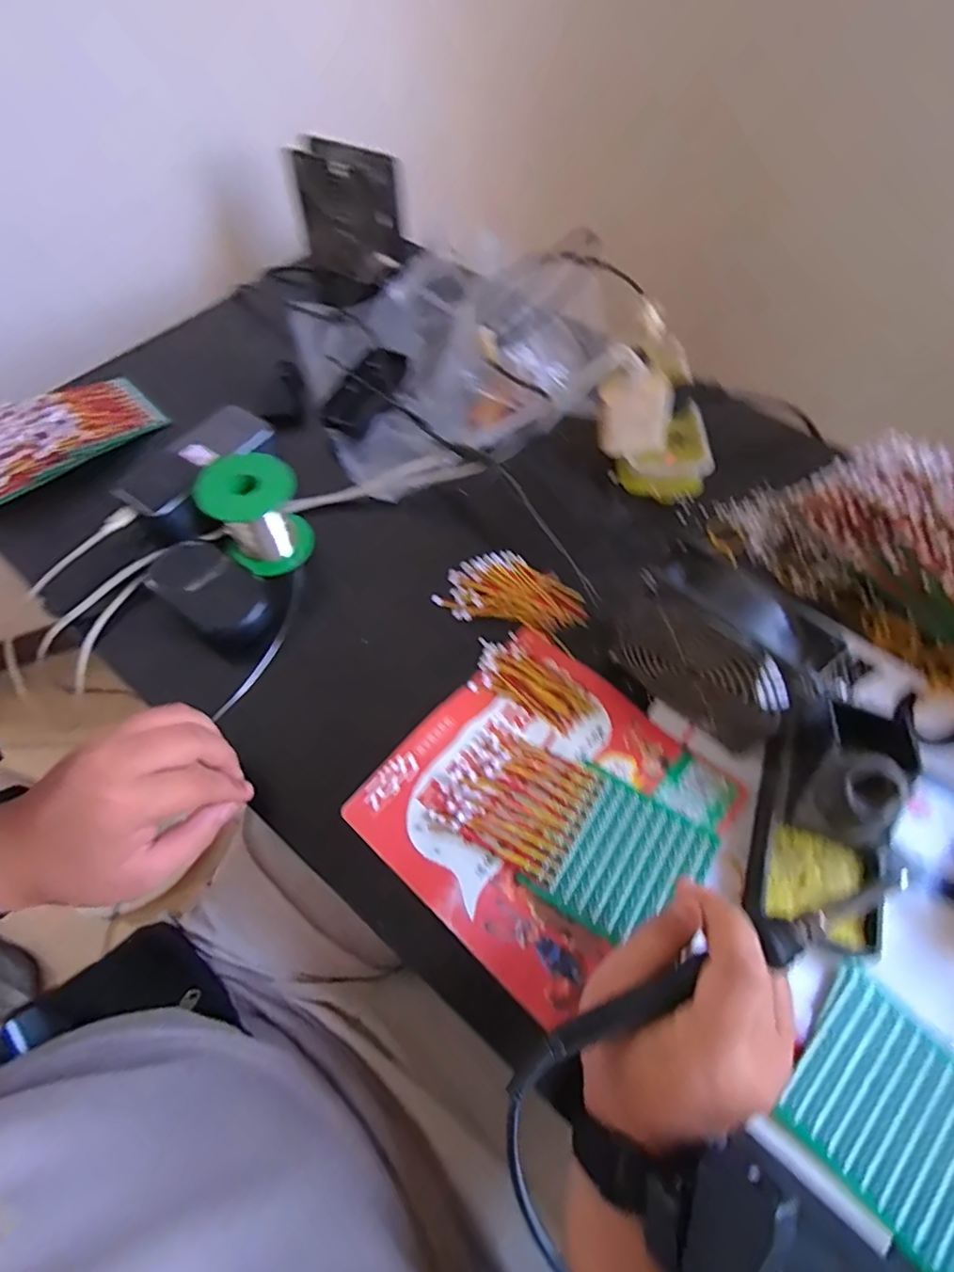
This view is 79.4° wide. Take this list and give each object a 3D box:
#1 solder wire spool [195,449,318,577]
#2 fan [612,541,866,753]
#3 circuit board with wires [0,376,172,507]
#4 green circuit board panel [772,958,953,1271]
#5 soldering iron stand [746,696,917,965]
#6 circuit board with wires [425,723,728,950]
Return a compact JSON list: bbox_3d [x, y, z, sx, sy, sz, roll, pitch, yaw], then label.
[{"bbox_3d":[-0.177,-0.097,0.467,0.069,0.075,0.068,1,61,-1],"label":"solder wire spool"},{"bbox_3d":[0.164,0.014,0.385,0.126,0.114,0.056,41,68,19],"label":"fan"},{"bbox_3d":[-0.413,-0.168,0.516,0.083,0.049,0.241,40,68,18],"label":"circuit board with wires"},{"bbox_3d":[0.231,0.262,0.317,0.101,0.006,0.097,42,70,16],"label":"green circuit board panel"},{"bbox_3d":[0.225,0.112,0.356,0.073,0.080,0.143,18,62,8],"label":"soldering iron stand"},{"bbox_3d":[0.060,0.125,0.383,0.174,0.011,0.090,28,64,13],"label":"circuit board with wires"}]

